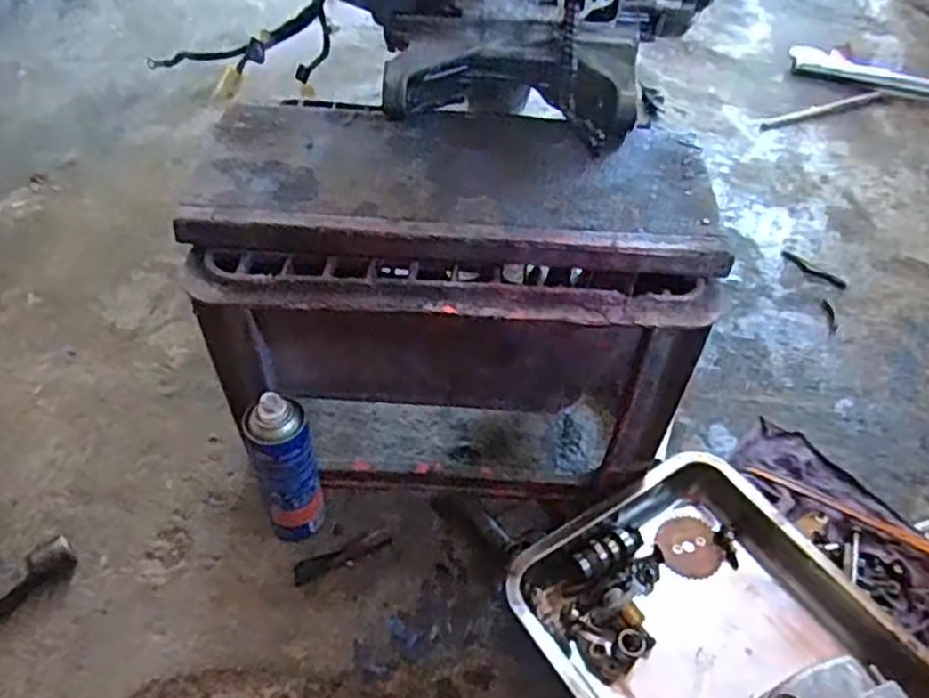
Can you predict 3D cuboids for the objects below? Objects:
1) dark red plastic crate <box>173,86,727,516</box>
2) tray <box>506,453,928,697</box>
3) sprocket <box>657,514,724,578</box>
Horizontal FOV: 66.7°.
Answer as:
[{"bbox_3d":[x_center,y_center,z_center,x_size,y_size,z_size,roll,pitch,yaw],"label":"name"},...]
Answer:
[{"bbox_3d":[-0.008,-0.034,0.677,0.407,0.306,0.259,5,56,1],"label":"dark red plastic crate"},{"bbox_3d":[0.228,0.259,0.577,0.259,0.069,0.345,-28,60,-20],"label":"tray"},{"bbox_3d":[0.217,0.189,0.682,0.057,0.004,0.065,-4,44,-4],"label":"sprocket"}]

